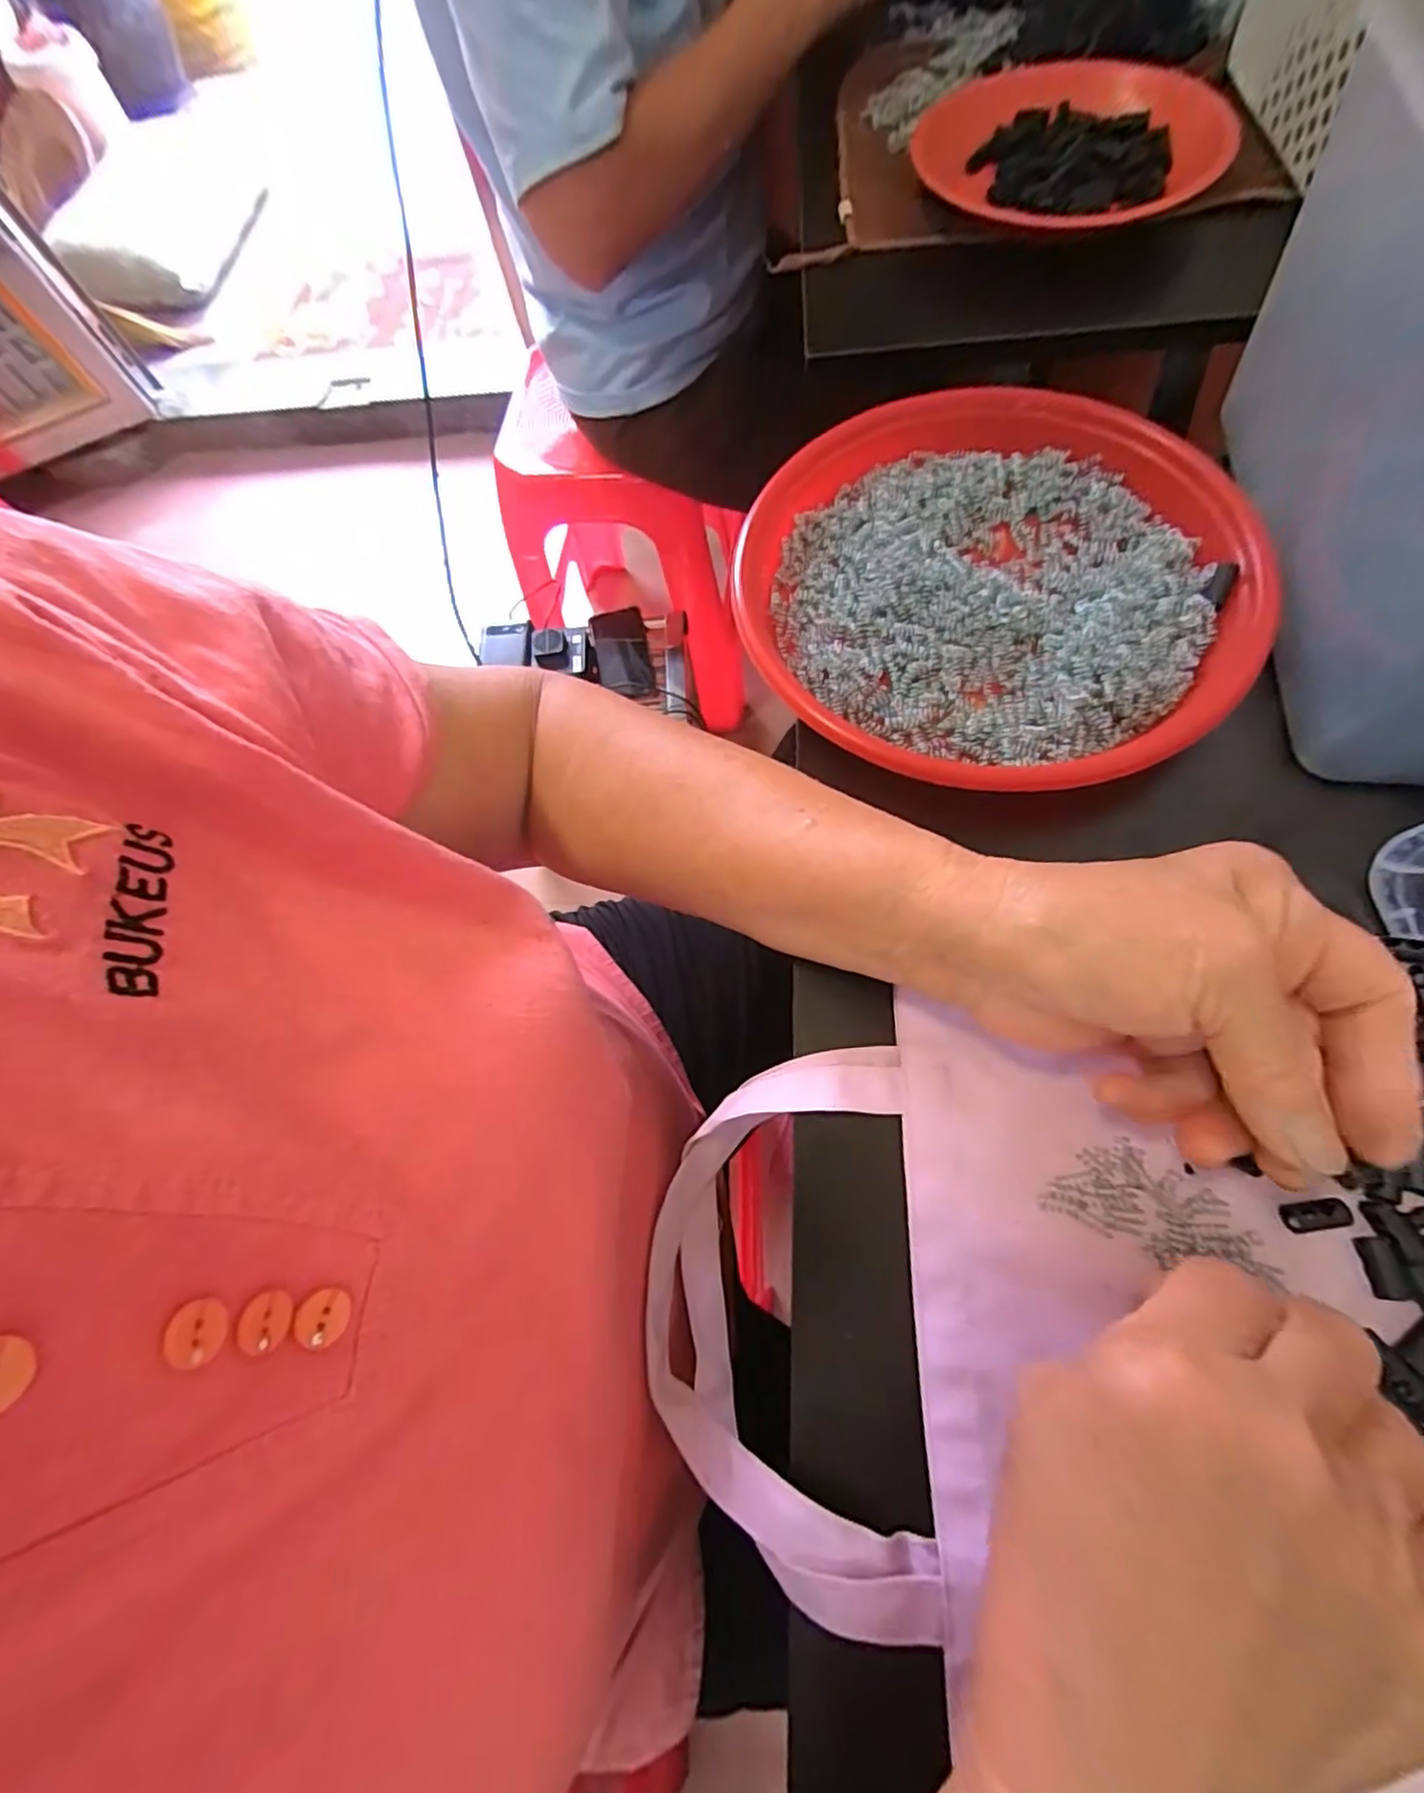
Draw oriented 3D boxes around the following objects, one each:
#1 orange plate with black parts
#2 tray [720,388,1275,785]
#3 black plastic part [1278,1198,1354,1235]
[{"bbox_3d":[0.238,-0.501,0.442,0.190,0.032,0.198,-1,69,2],"label":"orange plate with black parts"},{"bbox_3d":[0.134,-0.154,0.321,0.228,0.032,0.237,26,74,16],"label":"tray"},{"bbox_3d":[0.205,0.108,0.222,0.019,0.005,0.010,-11,68,2],"label":"black plastic part"}]

